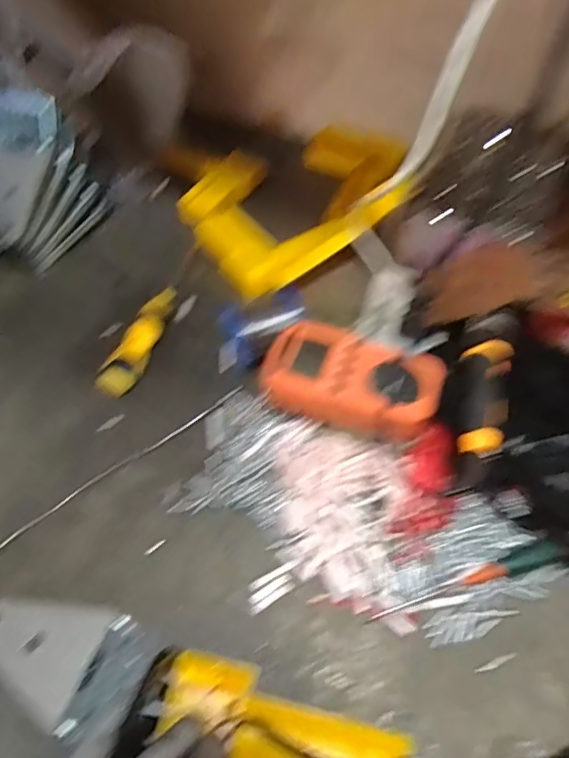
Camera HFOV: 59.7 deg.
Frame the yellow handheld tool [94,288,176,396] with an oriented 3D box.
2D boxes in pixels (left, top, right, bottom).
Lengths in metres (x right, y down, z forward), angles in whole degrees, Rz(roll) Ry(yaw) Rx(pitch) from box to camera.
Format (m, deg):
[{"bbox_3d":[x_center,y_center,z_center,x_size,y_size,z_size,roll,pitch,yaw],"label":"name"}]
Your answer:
[{"bbox_3d":[-0.133,-0.040,0.473,0.029,0.023,0.130,17,58,12],"label":"yellow handheld tool"}]

